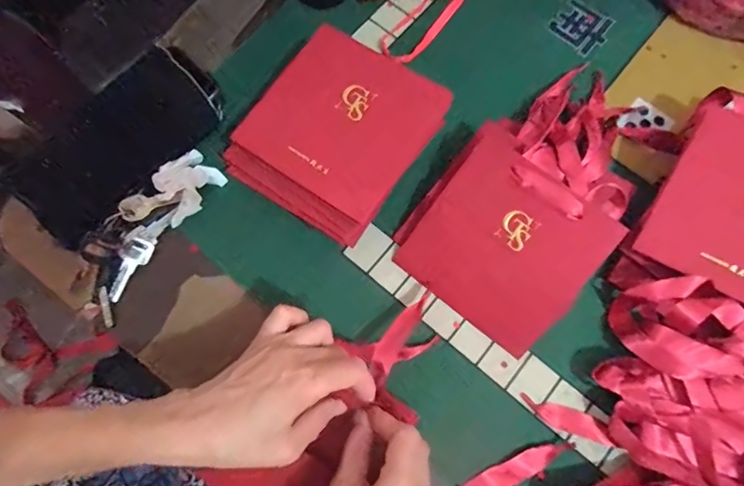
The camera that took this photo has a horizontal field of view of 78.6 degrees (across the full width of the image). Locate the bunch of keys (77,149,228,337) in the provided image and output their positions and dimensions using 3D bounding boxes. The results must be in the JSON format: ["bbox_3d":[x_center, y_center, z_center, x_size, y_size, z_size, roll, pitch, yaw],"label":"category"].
[{"bbox_3d":[-0.212,-0.008,0.417,0.053,0.029,0.176,33,77,8],"label":"bunch of keys"}]

